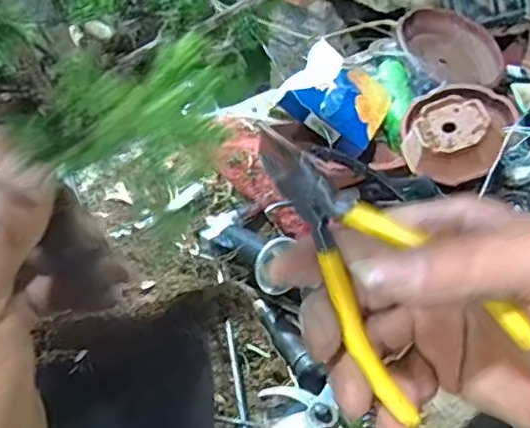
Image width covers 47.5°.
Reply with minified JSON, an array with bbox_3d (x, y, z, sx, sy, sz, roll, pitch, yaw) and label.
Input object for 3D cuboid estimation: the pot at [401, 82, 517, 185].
[{"bbox_3d":[0.209,-0.092,0.666,0.118,0.055,0.138,4,55,24],"label":"pot"}]

